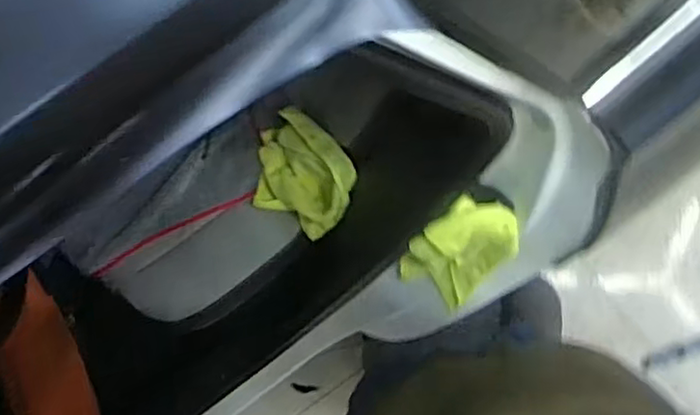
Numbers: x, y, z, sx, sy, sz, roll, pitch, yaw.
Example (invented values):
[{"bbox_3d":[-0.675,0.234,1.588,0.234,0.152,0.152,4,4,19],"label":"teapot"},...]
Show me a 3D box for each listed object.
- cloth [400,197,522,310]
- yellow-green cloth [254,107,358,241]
[{"bbox_3d":[0.164,0.080,0.997,0.151,0.291,0.055,3,63,5],"label":"cloth"},{"bbox_3d":[-0.090,-0.059,1.142,0.069,0.219,0.216,-28,84,-38],"label":"yellow-green cloth"}]

